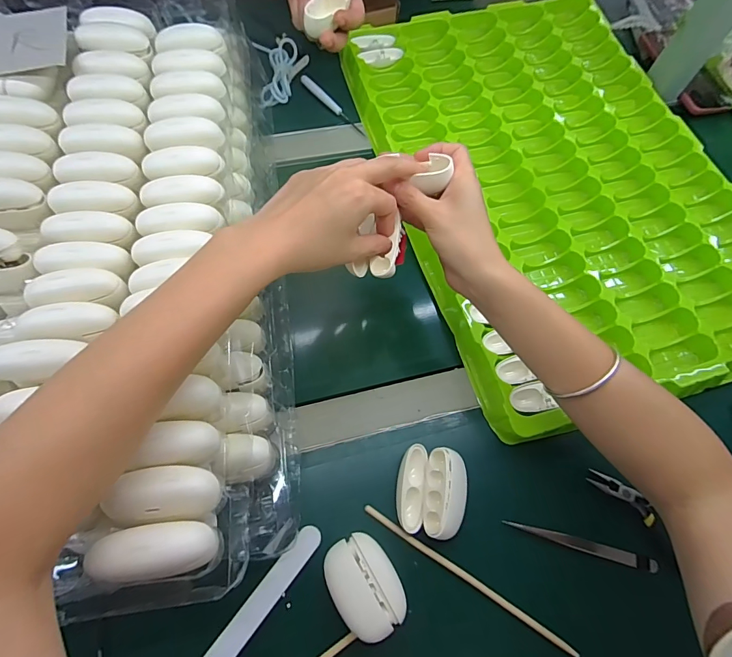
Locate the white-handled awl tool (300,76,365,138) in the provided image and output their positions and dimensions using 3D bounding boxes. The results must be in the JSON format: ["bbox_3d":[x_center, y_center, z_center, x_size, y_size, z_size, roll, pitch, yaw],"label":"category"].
[{"bbox_3d":[-0.045,-0.295,0.536,0.011,0.006,0.126,-37,74,-16],"label":"white-handled awl tool"}]

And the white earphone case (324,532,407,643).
[{"bbox_3d":[-0.001,0.195,0.310,0.048,0.026,0.066,-31,71,-16],"label":"white earphone case"}]

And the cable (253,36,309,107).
[{"bbox_3d":[-0.108,-0.336,0.537,0.069,0.029,0.119,-10,67,-8],"label":"cable"}]

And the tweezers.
[{"bbox_3d":[0.179,0.181,0.340,0.120,0.011,0.011,15,66,3],"label":"tweezers"}]

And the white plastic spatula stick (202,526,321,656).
[{"bbox_3d":[-0.094,0.225,0.300,0.021,0.004,0.170,40,68,5],"label":"white plastic spatula stick"}]

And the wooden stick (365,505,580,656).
[{"bbox_3d":[0.080,0.199,0.326,0.186,0.009,0.007,31,68,10],"label":"wooden stick"}]

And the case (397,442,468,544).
[{"bbox_3d":[0.055,0.135,0.339,0.056,0.031,0.067,10,66,1],"label":"case"}]

